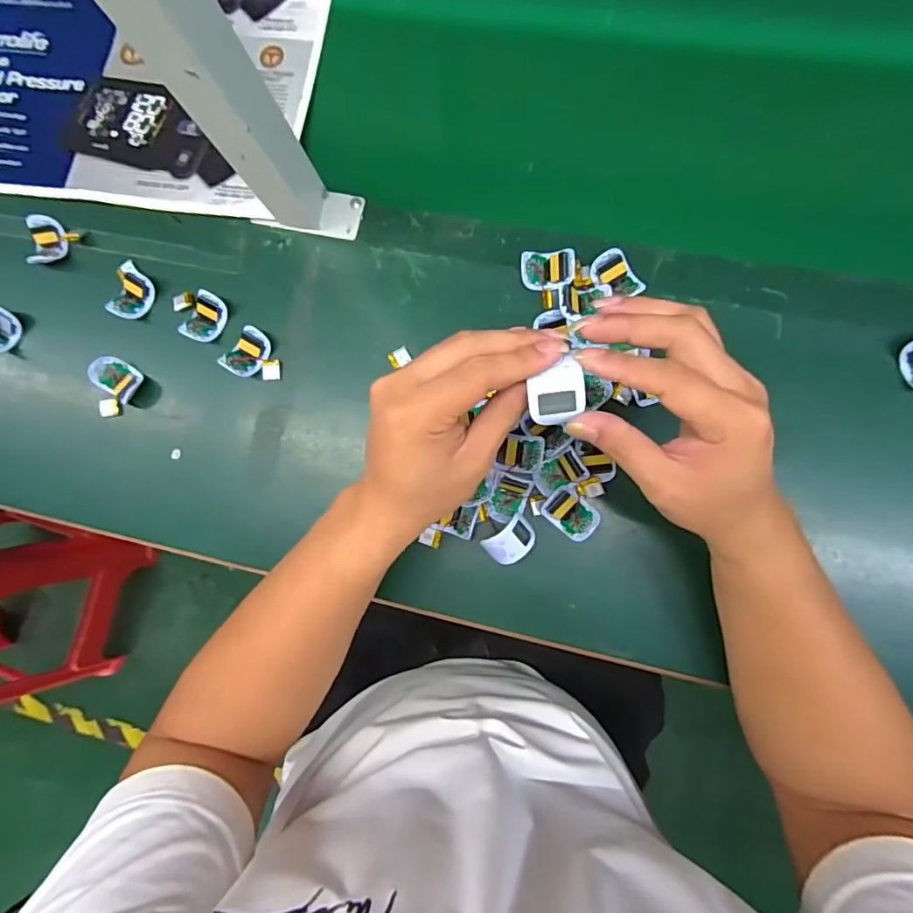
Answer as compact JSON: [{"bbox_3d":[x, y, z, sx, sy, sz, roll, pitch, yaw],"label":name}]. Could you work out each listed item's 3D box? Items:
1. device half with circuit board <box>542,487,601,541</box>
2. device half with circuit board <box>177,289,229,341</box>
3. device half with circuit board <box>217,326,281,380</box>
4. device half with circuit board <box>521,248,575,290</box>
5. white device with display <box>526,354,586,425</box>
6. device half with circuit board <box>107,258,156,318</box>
[{"bbox_3d":[0.091,0.045,0.407,0.041,0.011,0.030,39,92,7],"label":"device half with circuit board"},{"bbox_3d":[-0.222,-0.123,0.452,0.029,0.020,0.043,23,90,7],"label":"device half with circuit board"},{"bbox_3d":[-0.174,-0.086,0.442,0.046,0.018,0.042,34,92,7],"label":"device half with circuit board"},{"bbox_3d":[0.075,-0.153,0.419,0.041,0.019,0.031,-1,87,6],"label":"device half with circuit board"},{"bbox_3d":[0.055,-0.035,0.277,0.029,0.007,0.034,-5,87,6],"label":"white device with display"},{"bbox_3d":[-0.296,-0.149,0.462,0.039,0.023,0.047,27,91,7],"label":"device half with circuit board"}]

